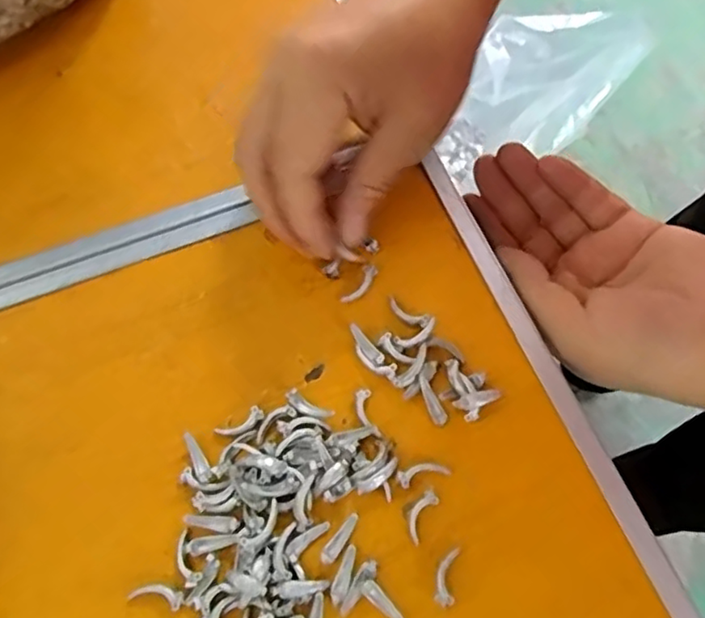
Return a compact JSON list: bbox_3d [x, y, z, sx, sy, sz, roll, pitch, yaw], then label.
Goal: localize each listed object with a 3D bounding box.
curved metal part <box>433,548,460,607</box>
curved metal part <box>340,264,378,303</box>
[{"bbox_3d":[0.034,0.097,0.225,0.007,0.005,0.019,7,67,4],"label":"curved metal part"},{"bbox_3d":[0.004,-0.011,0.268,0.007,0.004,0.021,34,72,14],"label":"curved metal part"}]

